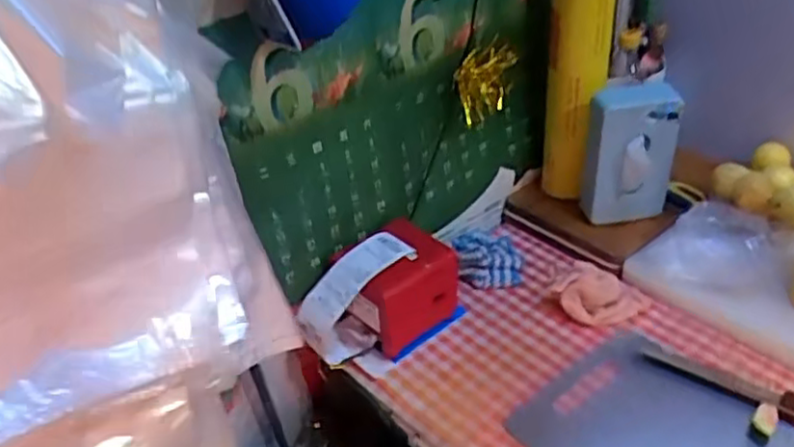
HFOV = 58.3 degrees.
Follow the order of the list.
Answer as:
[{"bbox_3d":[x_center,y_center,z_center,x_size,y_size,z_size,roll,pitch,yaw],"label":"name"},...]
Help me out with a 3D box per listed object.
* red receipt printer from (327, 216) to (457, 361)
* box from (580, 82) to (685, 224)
[{"bbox_3d":[0.001,0.072,0.910,0.131,0.095,0.123,-24,40,-24],"label":"red receipt printer"},{"bbox_3d":[0.325,-0.089,0.997,0.123,0.198,0.057,-7,36,-3],"label":"box"}]

